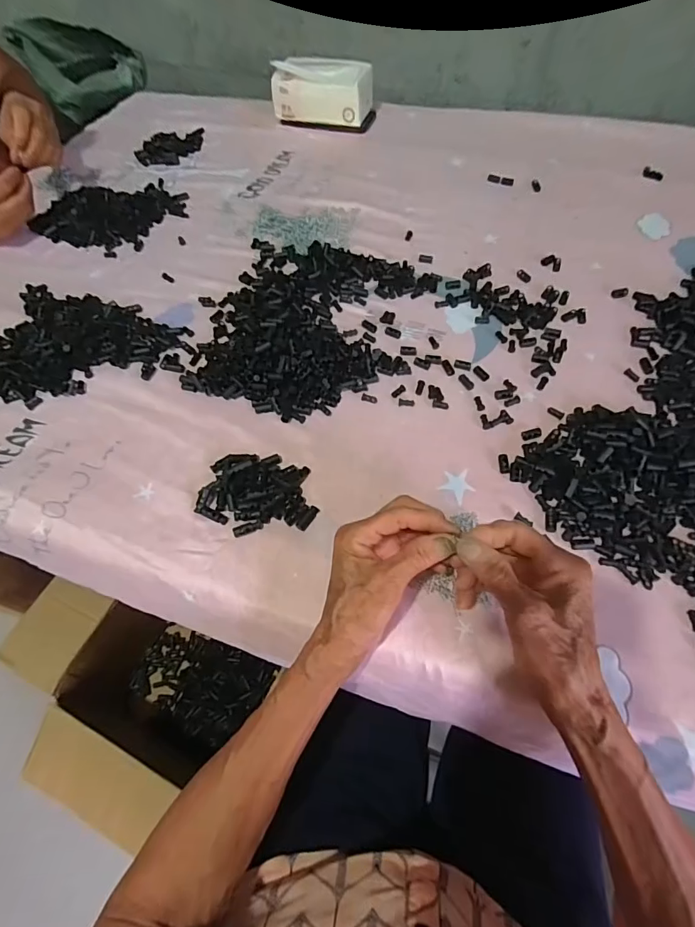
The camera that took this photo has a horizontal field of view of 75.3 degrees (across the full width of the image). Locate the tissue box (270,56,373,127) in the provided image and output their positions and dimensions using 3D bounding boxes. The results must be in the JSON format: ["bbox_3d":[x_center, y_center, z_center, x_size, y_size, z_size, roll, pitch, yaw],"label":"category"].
[{"bbox_3d":[-0.045,-0.662,0.806,0.172,0.080,0.083,17,61,13],"label":"tissue box"}]

